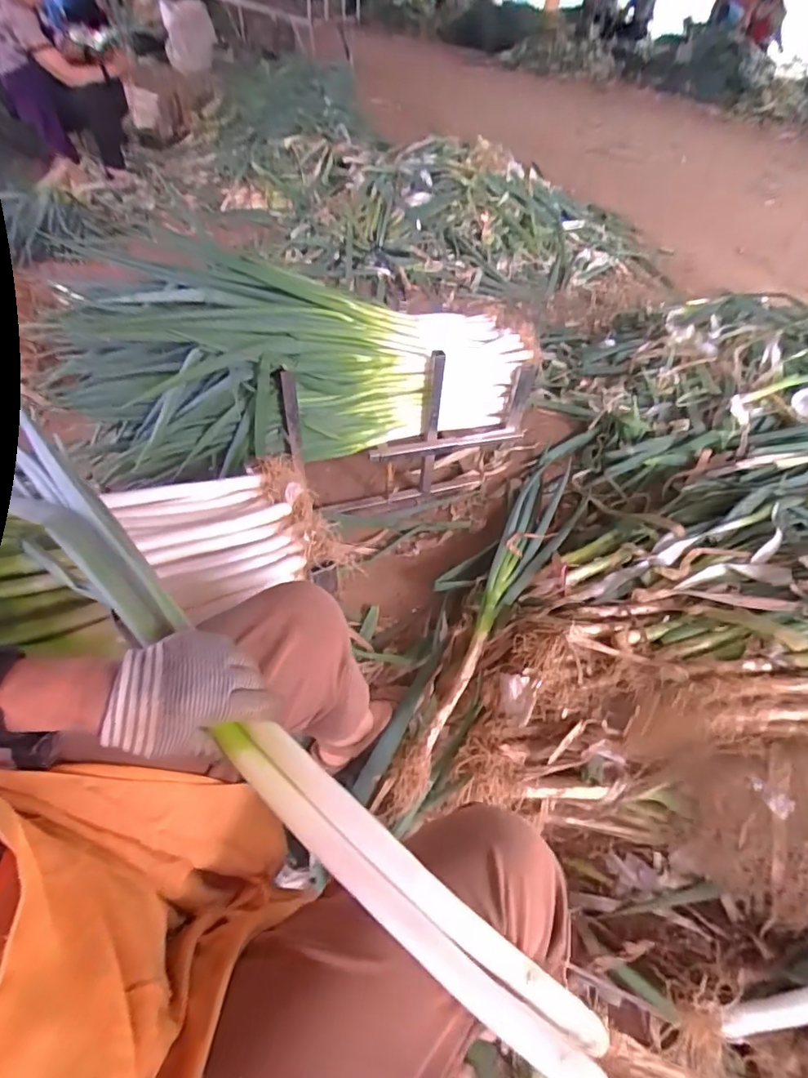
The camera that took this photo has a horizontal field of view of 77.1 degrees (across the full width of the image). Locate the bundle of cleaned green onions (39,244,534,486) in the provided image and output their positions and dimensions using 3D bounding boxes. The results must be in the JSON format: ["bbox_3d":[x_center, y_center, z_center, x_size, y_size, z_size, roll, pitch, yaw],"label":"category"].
[{"bbox_3d":[-0.179,-0.327,1.061,0.913,0.367,0.203,-10,48,-29],"label":"bundle of cleaned green onions"}]

